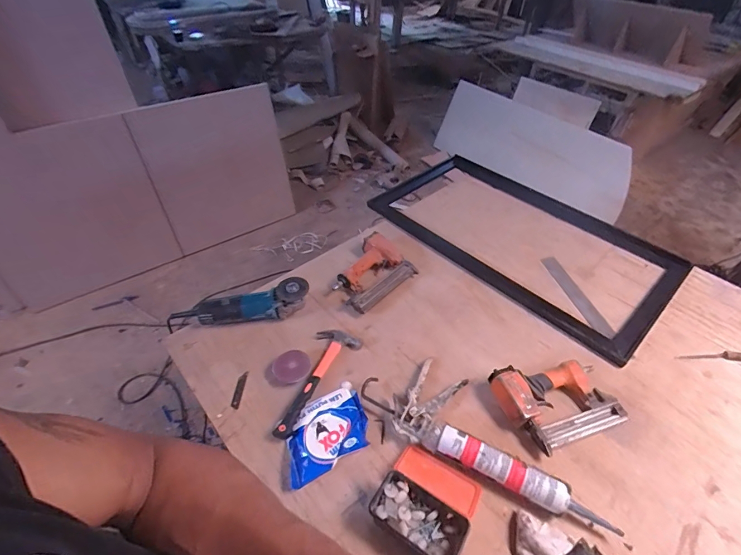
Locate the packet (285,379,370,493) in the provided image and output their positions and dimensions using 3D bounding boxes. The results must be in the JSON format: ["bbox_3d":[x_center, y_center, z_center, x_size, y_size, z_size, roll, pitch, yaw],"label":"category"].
[{"bbox_3d":[-0.086,0.290,0.729,0.176,0.025,0.132,-25,50,-23],"label":"packet"}]

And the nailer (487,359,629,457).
[{"bbox_3d":[0.374,0.237,0.770,0.229,0.051,0.168,-15,47,-14],"label":"nailer"}]

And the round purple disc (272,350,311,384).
[{"bbox_3d":[-0.168,0.194,0.825,0.078,0.021,0.078,0,45,0],"label":"round purple disc"}]

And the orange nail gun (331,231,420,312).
[{"bbox_3d":[-0.001,-0.013,1.024,0.167,0.057,0.221,35,55,30],"label":"orange nail gun"}]

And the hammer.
[{"bbox_3d":[-0.129,0.209,0.812,0.094,0.029,0.269,23,50,22],"label":"hammer"}]

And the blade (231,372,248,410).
[{"bbox_3d":[-0.275,0.236,0.804,0.017,0.005,0.081,2,45,3],"label":"blade"}]

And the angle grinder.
[{"bbox_3d":[-0.296,0.065,0.882,0.310,0.070,0.062,-9,46,-8],"label":"angle grinder"}]

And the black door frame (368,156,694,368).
[{"bbox_3d":[0.444,-0.140,1.156,0.841,0.043,0.503,34,55,29],"label":"black door frame"}]

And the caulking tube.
[{"bbox_3d":[0.255,0.347,0.655,0.284,0.045,0.049,23,50,21],"label":"caulking tube"}]

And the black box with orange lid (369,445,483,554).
[{"bbox_3d":[0.094,0.368,0.636,0.147,0.050,0.153,25,51,23],"label":"black box with orange lid"}]

